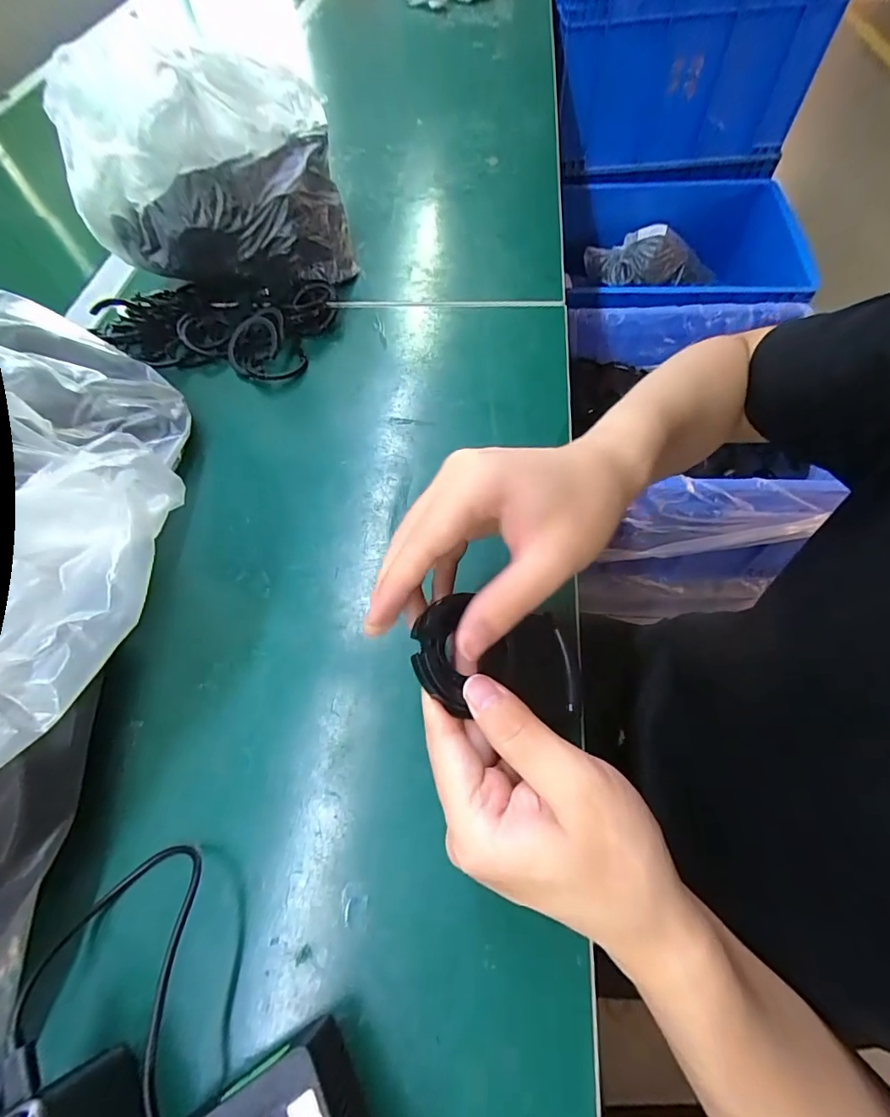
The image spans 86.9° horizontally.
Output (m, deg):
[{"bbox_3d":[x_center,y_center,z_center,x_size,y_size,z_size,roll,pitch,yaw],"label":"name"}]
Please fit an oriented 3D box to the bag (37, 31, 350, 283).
[{"bbox_3d":[-0.175,-0.293,0.370,0.198,0.174,0.103,-26,64,-12],"label":"bag"}]

